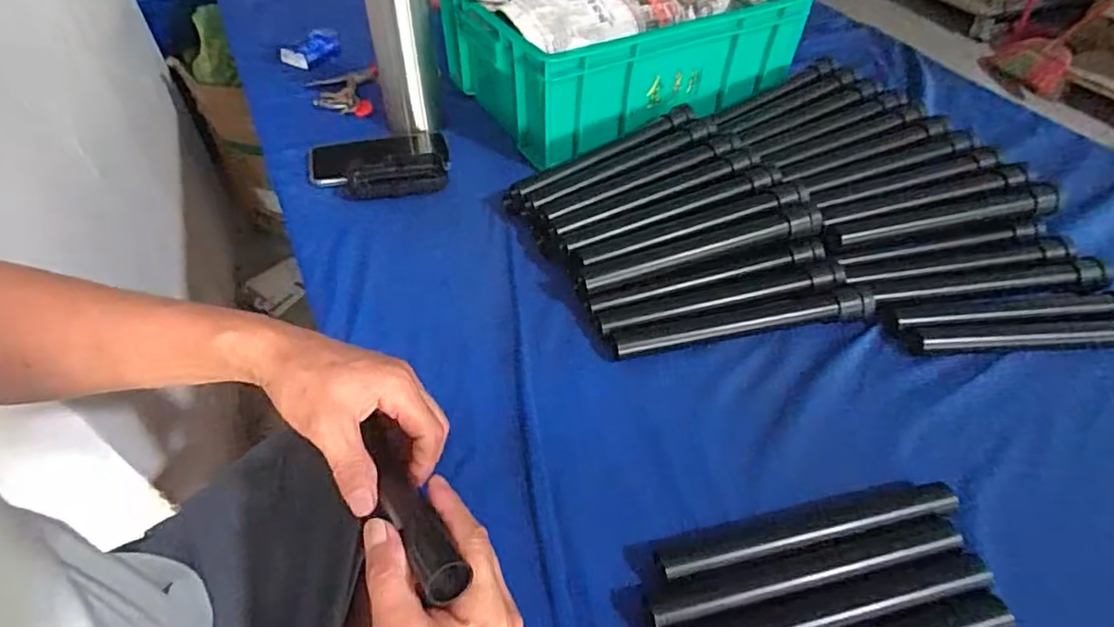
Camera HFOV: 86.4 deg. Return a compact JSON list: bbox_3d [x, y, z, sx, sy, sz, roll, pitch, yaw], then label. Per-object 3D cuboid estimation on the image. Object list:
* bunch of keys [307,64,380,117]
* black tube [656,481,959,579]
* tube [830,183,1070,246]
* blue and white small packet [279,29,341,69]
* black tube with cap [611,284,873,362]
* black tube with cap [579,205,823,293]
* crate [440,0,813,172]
[{"bbox_3d":[-0.296,-0.312,0.840,0.099,0.012,0.120,-16,49,-15],"label":"bunch of keys"},{"bbox_3d":[0.175,0.147,0.410,0.218,0.018,0.026,-9,48,-9],"label":"black tube"},{"bbox_3d":[0.396,-0.095,0.611,0.249,0.031,0.029,-6,47,-6],"label":"tube"},{"bbox_3d":[-0.371,-0.403,0.899,0.063,0.016,0.088,35,56,28],"label":"blue and white small packet"},{"bbox_3d":[0.173,0.009,0.545,0.251,0.023,0.027,-8,47,-8],"label":"black tube with cap"},{"bbox_3d":[0.143,-0.059,0.577,0.250,0.026,0.026,-14,48,-13],"label":"black tube with cap"},{"bbox_3d":[0.093,-0.385,0.801,0.437,0.134,0.317,-24,52,-21],"label":"crate"}]

